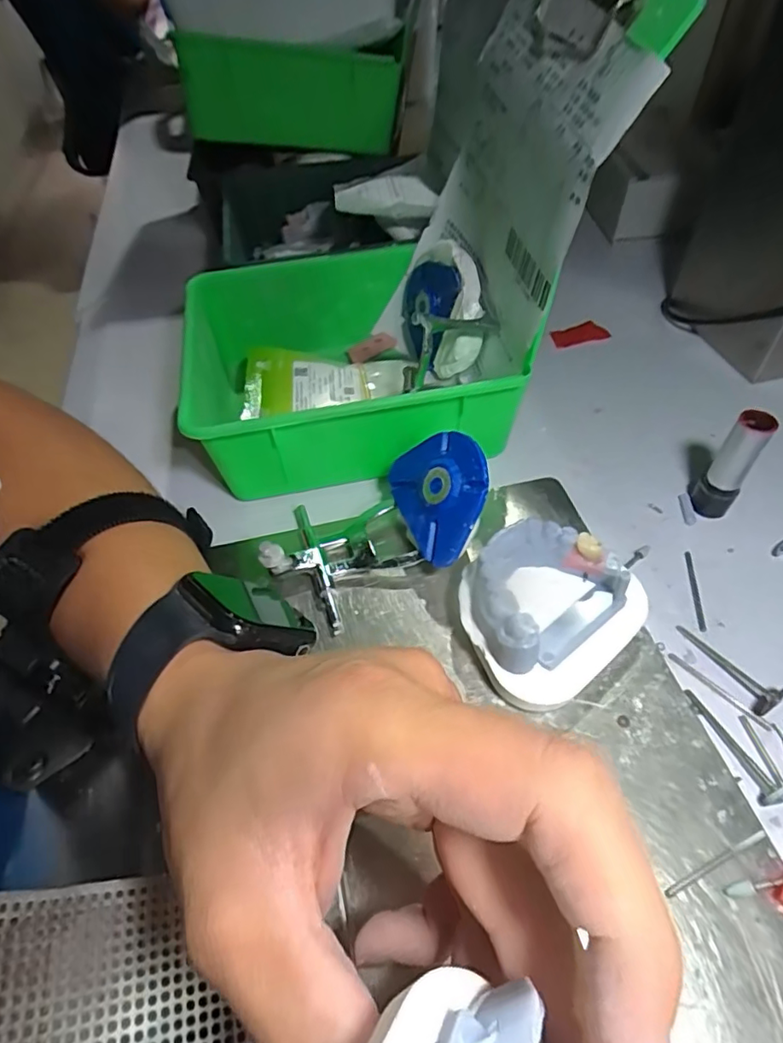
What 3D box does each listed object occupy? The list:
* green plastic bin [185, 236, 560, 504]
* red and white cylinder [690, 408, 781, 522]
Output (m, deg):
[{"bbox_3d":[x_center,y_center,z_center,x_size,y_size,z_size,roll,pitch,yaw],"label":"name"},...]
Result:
[{"bbox_3d":[-0.027,-0.093,0.334,0.168,0.063,0.156,-12,51,-6],"label":"green plastic bin"},{"bbox_3d":[0.163,-0.026,0.270,0.019,0.059,0.014,32,60,26],"label":"red and white cylinder"}]

